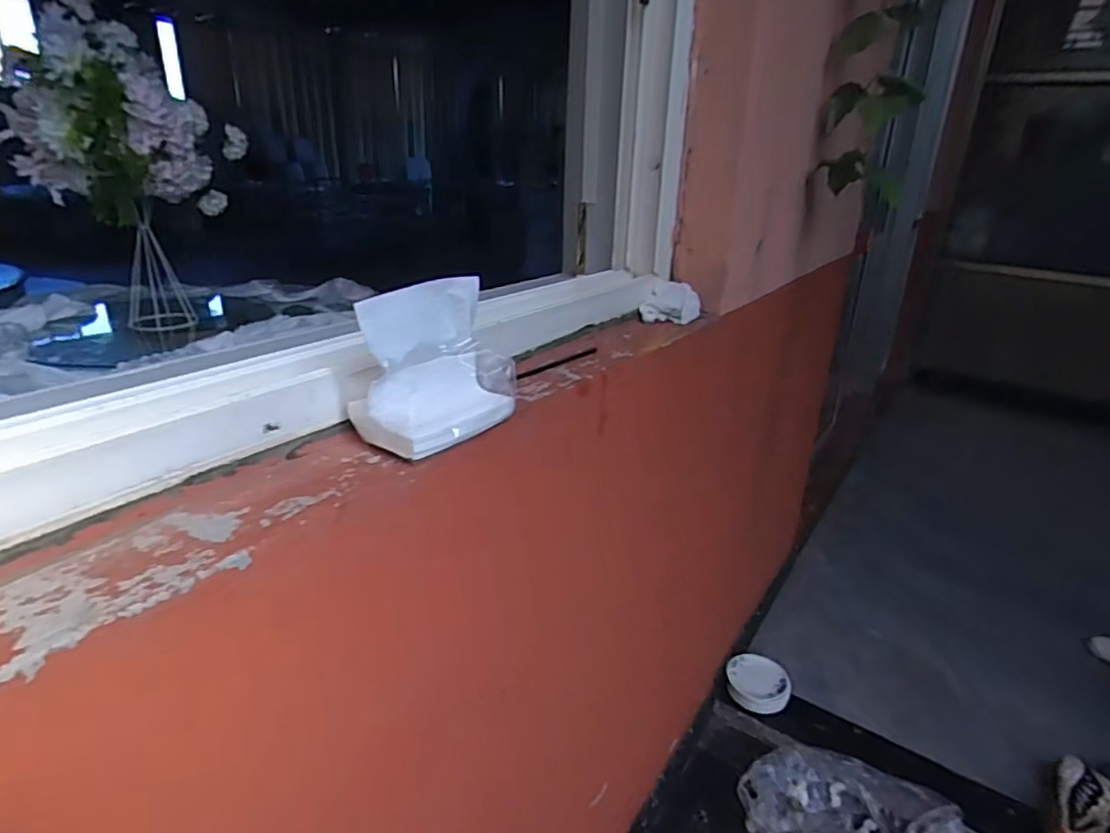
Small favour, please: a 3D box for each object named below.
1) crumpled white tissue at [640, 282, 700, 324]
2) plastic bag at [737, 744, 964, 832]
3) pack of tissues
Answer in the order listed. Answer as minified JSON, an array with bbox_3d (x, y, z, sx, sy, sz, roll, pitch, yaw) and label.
[{"bbox_3d":[0.187,-0.182,0.997,0.088,0.048,0.090,6,23,11],"label":"crumpled white tissue"},{"bbox_3d":[0.627,0.892,1.356,0.425,0.143,0.314,15,26,28],"label":"plastic bag"},{"bbox_3d":[-0.103,-0.052,0.558,0.085,0.123,0.144,15,26,29],"label":"pack of tissues"}]

